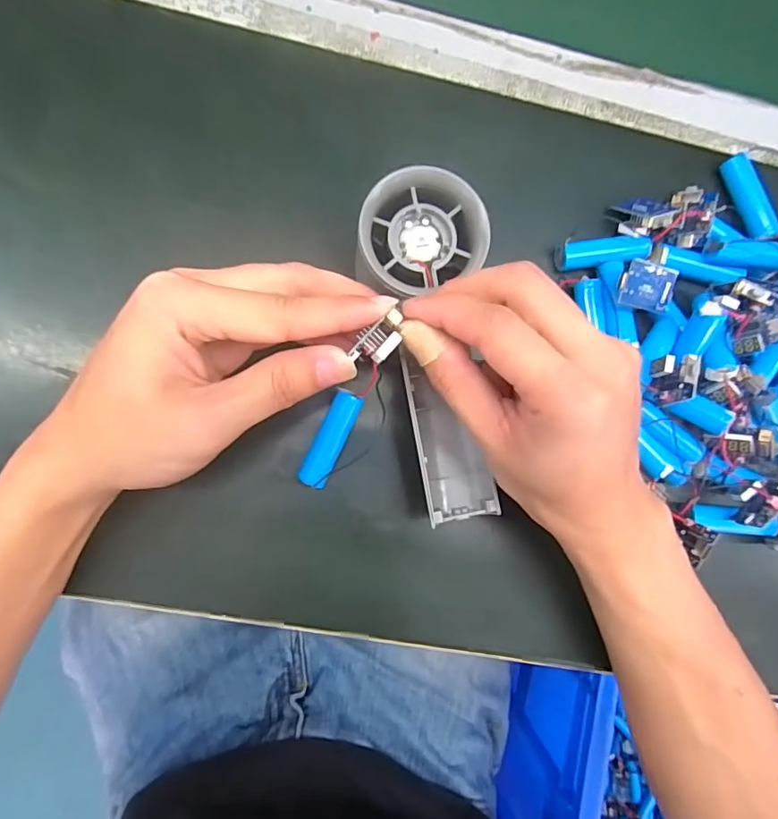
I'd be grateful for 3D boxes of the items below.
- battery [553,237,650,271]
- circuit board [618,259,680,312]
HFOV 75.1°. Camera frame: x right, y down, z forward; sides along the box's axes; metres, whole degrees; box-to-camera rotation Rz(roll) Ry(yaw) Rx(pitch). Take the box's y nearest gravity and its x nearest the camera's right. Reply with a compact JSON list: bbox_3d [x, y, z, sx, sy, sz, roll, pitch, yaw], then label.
[{"bbox_3d":[0.117,-0.085,0.276,0.049,0.012,0.014,-6,88,4],"label":"battery"},{"bbox_3d":[0.131,-0.062,0.257,0.029,0.005,0.022,7,106,-16],"label":"circuit board"}]

